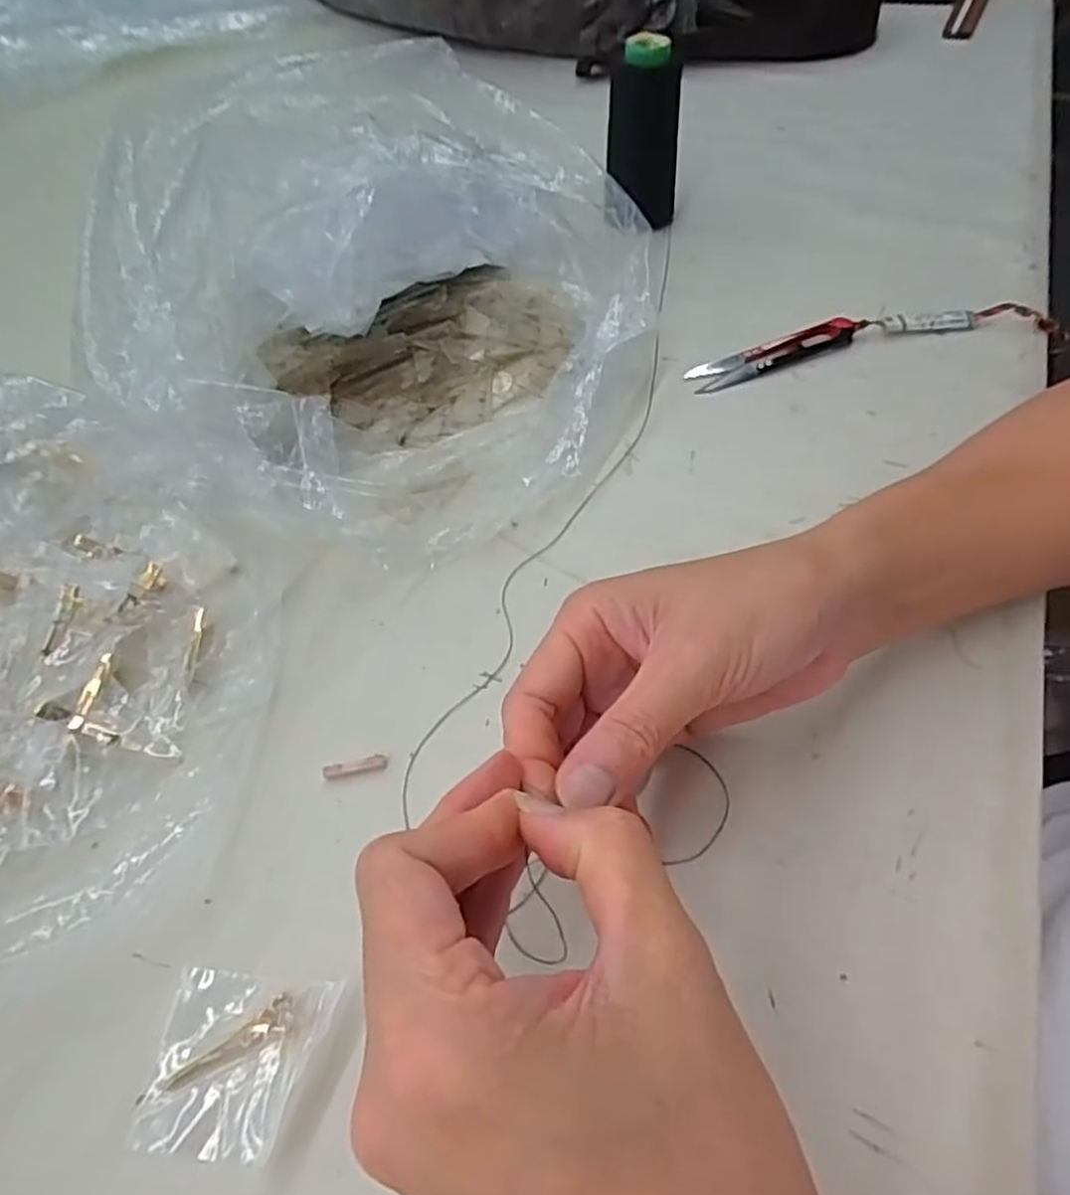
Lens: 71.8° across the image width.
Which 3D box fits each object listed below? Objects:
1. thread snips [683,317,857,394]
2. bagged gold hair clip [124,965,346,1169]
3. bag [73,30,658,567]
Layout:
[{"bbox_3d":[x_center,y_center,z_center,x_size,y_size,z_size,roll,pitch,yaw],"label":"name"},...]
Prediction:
[{"bbox_3d":[0.142,-0.146,0.438,0.106,0.014,0.023,-19,54,-12],"label":"thread snips"},{"bbox_3d":[-0.095,0.146,0.233,0.053,0.004,0.049,4,52,6],"label":"bagged gold hair clip"},{"bbox_3d":[-0.078,-0.160,0.392,0.266,0.118,0.281,12,53,11],"label":"bag"}]

